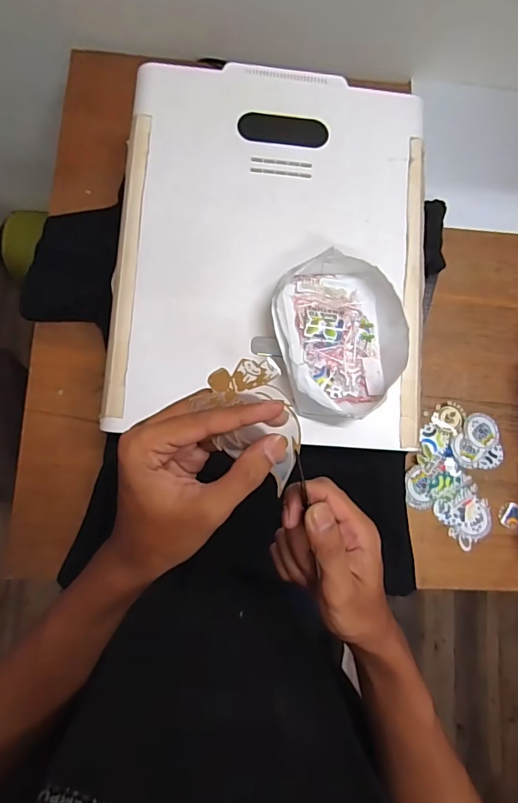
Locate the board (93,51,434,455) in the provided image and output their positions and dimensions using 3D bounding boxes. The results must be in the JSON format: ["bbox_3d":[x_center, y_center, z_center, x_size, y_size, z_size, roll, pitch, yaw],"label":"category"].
[{"bbox_3d":[0.021,-0.204,0.595,0.399,0.020,0.500,4,82,-3],"label":"board"}]

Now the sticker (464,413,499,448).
[{"bbox_3d":[0.369,0.048,0.754,0.056,0.004,0.056,1,79,-3],"label":"sticker"}]

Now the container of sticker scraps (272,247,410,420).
[{"bbox_3d":[0.100,-0.079,0.557,0.154,0.050,0.192,-13,83,-6],"label":"container of sticker scraps"}]

